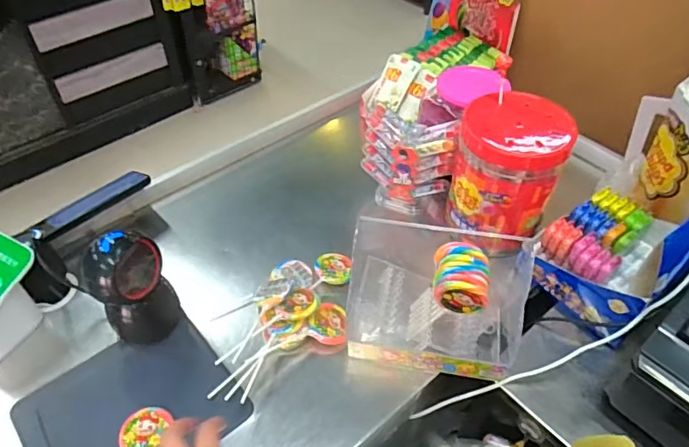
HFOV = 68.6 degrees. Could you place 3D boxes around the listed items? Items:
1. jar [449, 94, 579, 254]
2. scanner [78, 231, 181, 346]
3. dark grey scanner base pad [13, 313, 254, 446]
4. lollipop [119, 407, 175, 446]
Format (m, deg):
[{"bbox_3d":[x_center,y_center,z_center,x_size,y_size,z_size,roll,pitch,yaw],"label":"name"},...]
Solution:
[{"bbox_3d":[0.234,-0.072,0.734,0.143,0.168,0.156,0,47,0],"label":"jar"},{"bbox_3d":[-0.270,0.083,0.645,0.086,0.133,0.082,0,47,0],"label":"scanner"},{"bbox_3d":[-0.256,0.224,0.611,0.228,0.017,0.193,-31,55,-26],"label":"dark grey scanner base pad"},{"bbox_3d":[-0.235,0.280,0.556,0.049,0.014,0.156,0,49,0],"label":"lollipop"}]

